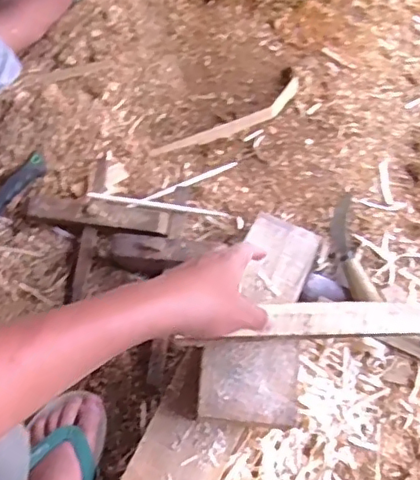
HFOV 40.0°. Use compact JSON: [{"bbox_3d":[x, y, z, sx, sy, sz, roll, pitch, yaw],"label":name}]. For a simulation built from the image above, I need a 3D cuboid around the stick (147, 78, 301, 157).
[{"bbox_3d":[0.032,-0.175,0.875,0.245,0.013,0.042,-29,83,-1],"label":"stick"}]

